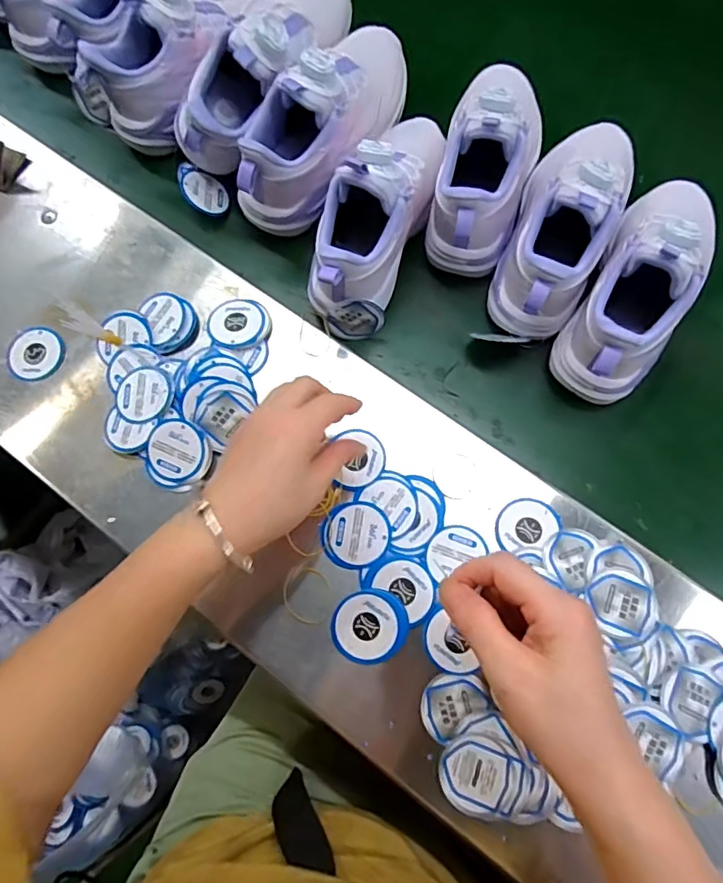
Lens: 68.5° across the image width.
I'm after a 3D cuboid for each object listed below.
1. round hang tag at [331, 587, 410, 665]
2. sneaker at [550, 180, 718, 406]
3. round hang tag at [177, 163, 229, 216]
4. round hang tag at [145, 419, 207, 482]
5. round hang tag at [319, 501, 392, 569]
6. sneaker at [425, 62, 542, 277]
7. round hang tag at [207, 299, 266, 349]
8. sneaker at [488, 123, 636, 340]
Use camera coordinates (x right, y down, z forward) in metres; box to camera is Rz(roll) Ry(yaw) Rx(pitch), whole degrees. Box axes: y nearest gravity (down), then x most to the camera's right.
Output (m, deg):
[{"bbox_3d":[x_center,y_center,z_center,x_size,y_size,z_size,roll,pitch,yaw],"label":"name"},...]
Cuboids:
[{"bbox_3d":[0.006,0.133,0.383,0.052,0.004,0.051,-1,72,2],"label":"round hang tag"},{"bbox_3d":[0.230,-0.131,0.424,0.081,0.122,0.210,28,80,11],"label":"sneaker"},{"bbox_3d":[-0.151,-0.238,0.508,0.051,0.004,0.044,18,64,-37],"label":"round hang tag"},{"bbox_3d":[-0.149,0.007,0.426,0.048,0.004,0.048,0,93,7],"label":"round hang tag"},{"bbox_3d":[-0.004,0.071,0.405,0.051,0.004,0.050,-2,76,6],"label":"round hang tag"},{"bbox_3d":[0.109,-0.234,0.459,0.084,0.124,0.172,16,76,8],"label":"sneaker"},{"bbox_3d":[-0.108,-0.102,0.457,0.048,0.006,0.045,-1,72,2],"label":"round hang tag"},{"bbox_3d":[0.171,-0.175,0.443,0.079,0.120,0.188,27,77,11],"label":"sneaker"}]

